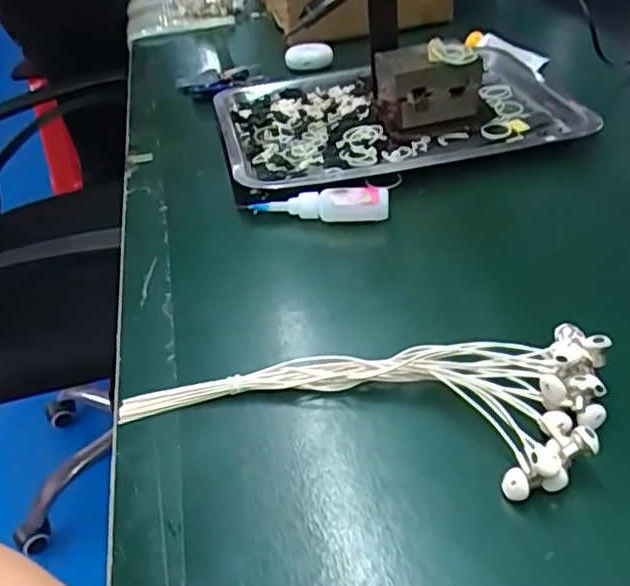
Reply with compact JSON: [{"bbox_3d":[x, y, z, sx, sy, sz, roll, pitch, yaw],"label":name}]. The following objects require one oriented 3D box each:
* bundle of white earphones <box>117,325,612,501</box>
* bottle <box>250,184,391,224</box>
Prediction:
[{"bbox_3d":[0.024,0.053,0.394,0.275,0.033,0.102,5,40,17],"label":"bundle of white earphones"},{"bbox_3d":[0.003,-0.077,0.565,0.115,0.020,0.025,-4,38,5],"label":"bottle"}]

